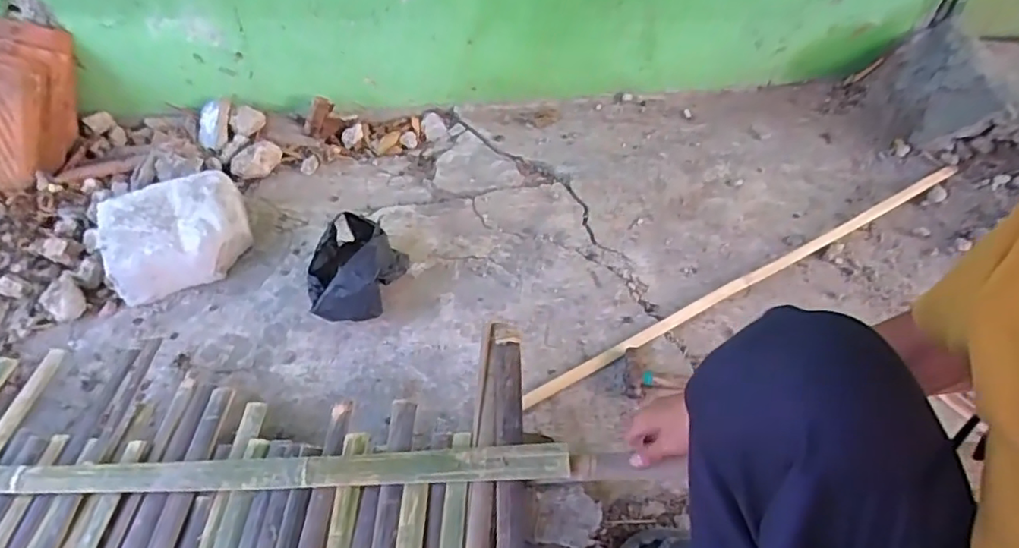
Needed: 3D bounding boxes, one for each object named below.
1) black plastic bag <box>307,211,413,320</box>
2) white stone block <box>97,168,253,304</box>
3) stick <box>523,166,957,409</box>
[{"bbox_3d":[-0.260,-0.009,0.989,0.145,0.116,0.175,7,48,5],"label":"black plastic bag"},{"bbox_3d":[-0.599,-0.078,1.078,0.234,0.086,0.195,-23,52,-16],"label":"white stone block"},{"bbox_3d":[0.430,-0.002,1.005,0.932,0.022,0.023,-25,52,-18],"label":"stick"}]

